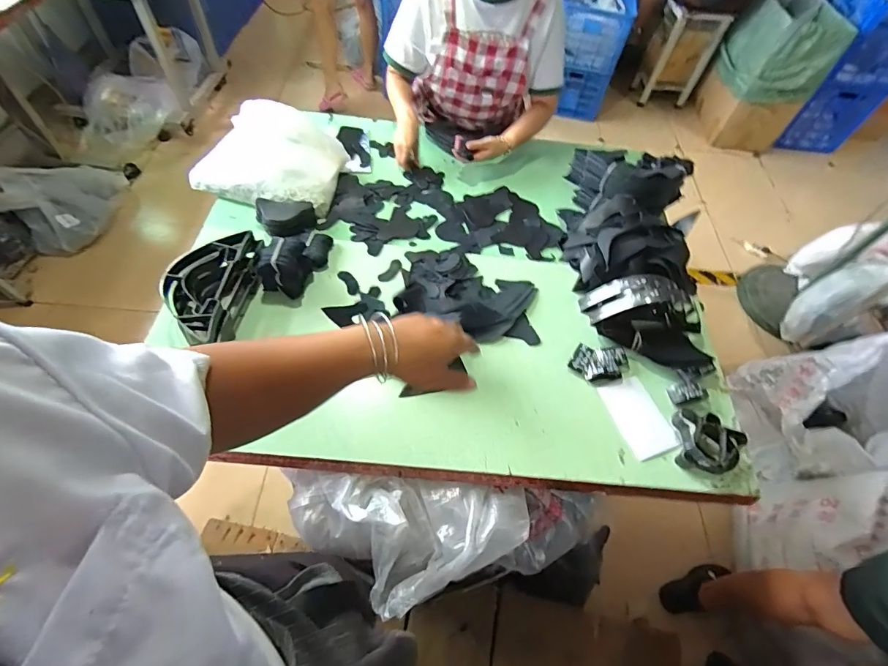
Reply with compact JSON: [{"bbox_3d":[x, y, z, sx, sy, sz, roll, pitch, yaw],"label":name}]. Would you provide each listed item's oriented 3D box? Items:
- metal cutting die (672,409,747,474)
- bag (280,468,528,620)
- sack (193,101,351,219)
[{"bbox_3d":[0.502,0.203,0.811,0.117,0.056,0.115,8,62,2],"label":"metal cutting die"},{"bbox_3d":[-0.067,0.380,0.772,0.420,0.172,0.211,4,62,0],"label":"bag"},{"bbox_3d":[-0.446,-0.444,1.100,0.333,0.146,0.267,9,62,3],"label":"sack"}]

